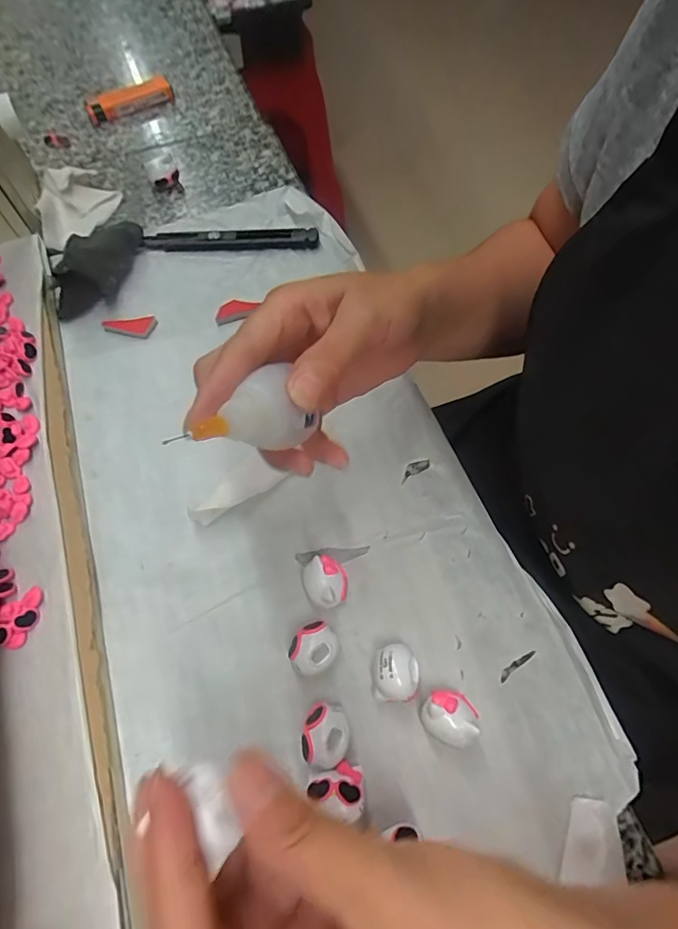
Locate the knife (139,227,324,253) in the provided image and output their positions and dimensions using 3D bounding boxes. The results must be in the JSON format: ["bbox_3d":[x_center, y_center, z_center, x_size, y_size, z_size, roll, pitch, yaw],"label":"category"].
[{"bbox_3d":[-0.081,-0.169,0.373,0.129,0.009,0.018,0,64,0],"label":"knife"}]

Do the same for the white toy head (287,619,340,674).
[{"bbox_3d":[-0.013,0.092,0.245,0.021,0.018,0.024,41,71,18],"label":"white toy head"}]

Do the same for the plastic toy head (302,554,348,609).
[{"bbox_3d":[-0.007,0.062,0.258,0.022,0.020,0.025,-22,66,-10],"label":"plastic toy head"}]

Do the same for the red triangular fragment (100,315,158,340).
[{"bbox_3d":[-0.145,-0.094,0.342,0.037,0.005,0.017,-5,64,-2],"label":"red triangular fragment"}]

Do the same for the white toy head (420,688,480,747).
[{"bbox_3d":[0.051,0.119,0.232,0.023,0.019,0.024,0,64,0],"label":"white toy head"}]

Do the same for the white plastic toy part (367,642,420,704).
[{"bbox_3d":[0.027,0.102,0.240,0.023,0.020,0.025,0,64,0],"label":"white plastic toy part"}]

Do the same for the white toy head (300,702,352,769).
[{"bbox_3d":[-0.006,0.125,0.229,0.021,0.020,0.025,7,65,4],"label":"white toy head"}]

